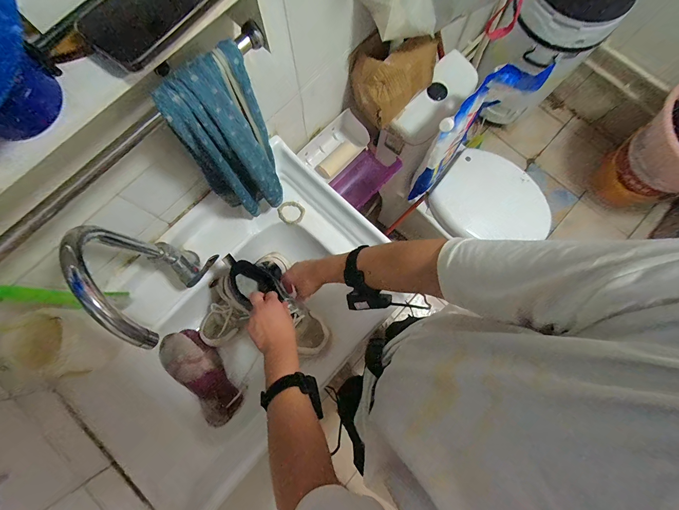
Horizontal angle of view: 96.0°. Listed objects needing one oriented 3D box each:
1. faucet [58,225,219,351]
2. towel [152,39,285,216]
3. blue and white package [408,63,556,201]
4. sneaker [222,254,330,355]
[{"bbox_3d":[-0.274,0.035,0.495,0.081,0.325,0.195,-35,81,-7],"label":"faucet"},{"bbox_3d":[-0.167,-0.162,0.510,0.142,0.320,0.068,-36,81,-7],"label":"towel"},{"bbox_3d":[0.368,-0.350,0.928,0.306,0.478,0.086,-37,81,-8],"label":"blue and white package"},{"bbox_3d":[-0.136,0.110,0.648,0.264,0.088,0.090,41,81,1],"label":"sneaker"}]

